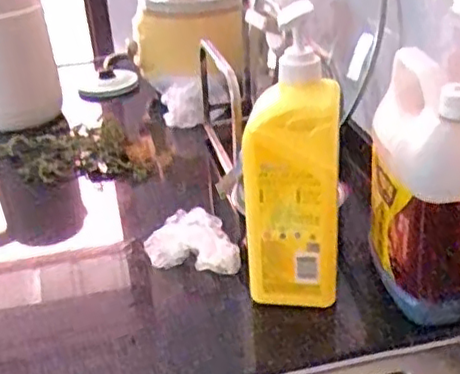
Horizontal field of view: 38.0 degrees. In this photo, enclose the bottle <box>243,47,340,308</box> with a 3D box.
[{"bbox_3d":[0.055,0.001,0.613,0.083,0.227,0.054,-2,29,5],"label":"bottle"}]

